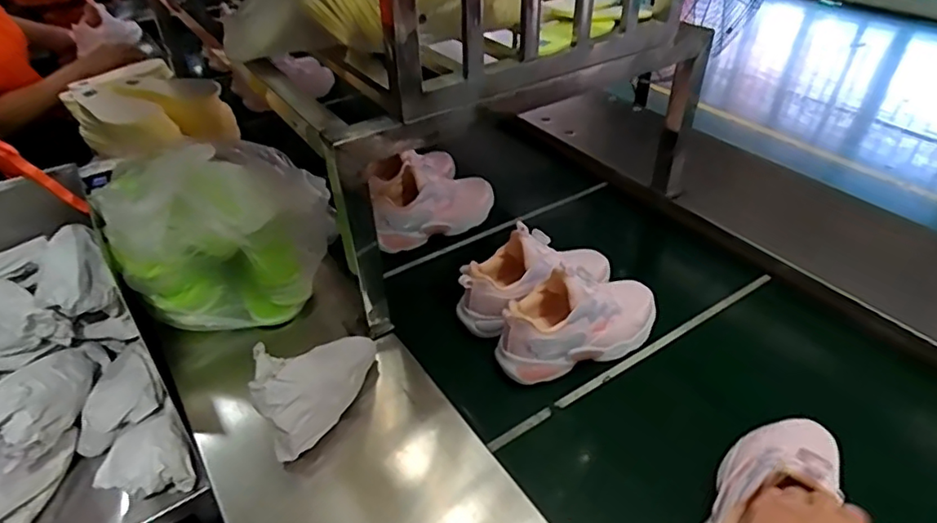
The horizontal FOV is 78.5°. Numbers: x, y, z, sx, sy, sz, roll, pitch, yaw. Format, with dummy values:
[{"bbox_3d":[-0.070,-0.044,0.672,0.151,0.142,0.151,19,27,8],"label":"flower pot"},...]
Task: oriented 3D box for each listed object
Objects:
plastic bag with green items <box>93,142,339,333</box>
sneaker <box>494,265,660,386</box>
[{"bbox_3d":[-0.308,-0.037,0.730,0.247,0.182,0.196,-26,45,-26],"label":"plastic bag with green items"},{"bbox_3d":[0.133,0.057,0.677,0.215,0.104,0.087,-15,42,-16],"label":"sneaker"}]

